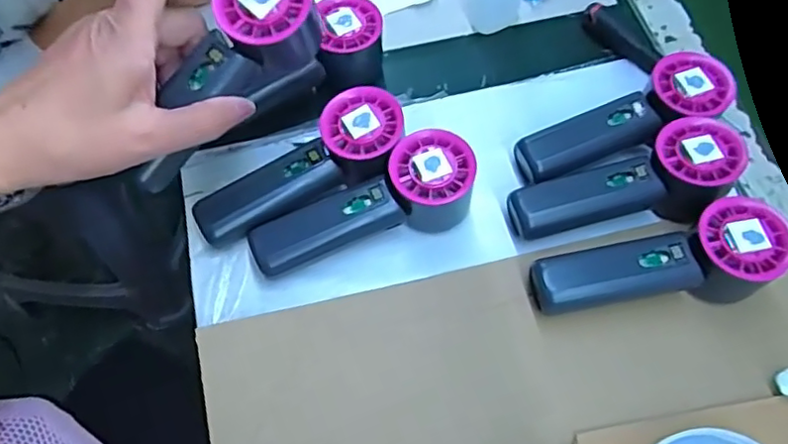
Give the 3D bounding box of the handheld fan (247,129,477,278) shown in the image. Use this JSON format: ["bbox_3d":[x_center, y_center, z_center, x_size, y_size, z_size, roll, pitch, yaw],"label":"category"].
[{"bbox_3d":[-0.021,-0.010,0.411,0.153,0.050,0.049,-19,65,-12],"label":"handheld fan"}]

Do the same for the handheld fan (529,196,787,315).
[{"bbox_3d":[0.170,0.031,0.389,0.154,0.047,0.059,-13,64,-9],"label":"handheld fan"}]

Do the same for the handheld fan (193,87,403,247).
[{"bbox_3d":[-0.065,-0.034,0.423,0.149,0.053,0.058,-20,66,-12],"label":"handheld fan"}]

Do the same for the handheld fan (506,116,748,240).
[{"bbox_3d":[0.159,-0.020,0.417,0.156,0.046,0.061,-17,65,-11],"label":"handheld fan"}]

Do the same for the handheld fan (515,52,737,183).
[{"bbox_3d":[0.166,-0.073,0.448,0.153,0.051,0.050,-17,65,-11],"label":"handheld fan"}]

